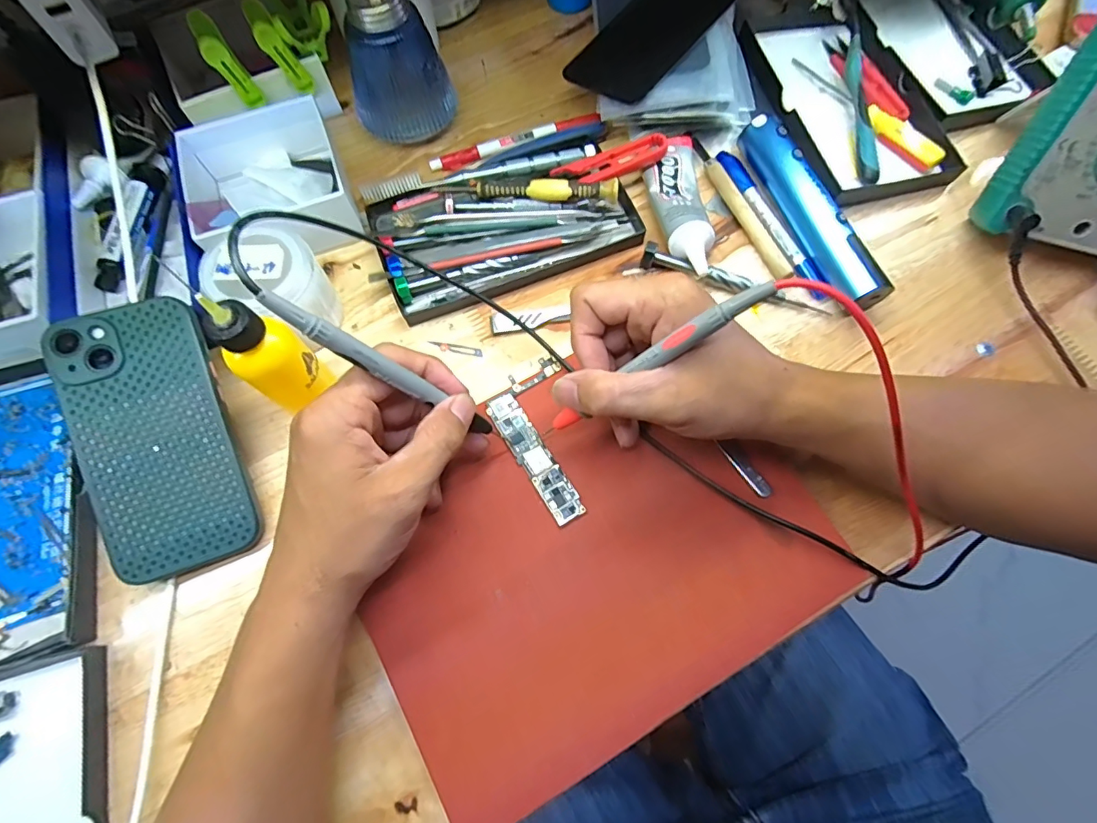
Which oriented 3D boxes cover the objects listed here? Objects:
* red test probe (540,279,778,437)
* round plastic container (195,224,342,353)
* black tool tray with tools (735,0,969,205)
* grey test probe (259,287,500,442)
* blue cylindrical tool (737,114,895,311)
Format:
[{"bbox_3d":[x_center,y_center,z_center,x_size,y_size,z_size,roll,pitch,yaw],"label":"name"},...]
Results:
[{"bbox_3d":[0.043,-0.019,0.248,0.007,0.150,0.007,-5,68,-44],"label":"red test probe"},{"bbox_3d":[-0.166,-0.071,0.307,0.059,0.057,0.057,0,71,0],"label":"round plastic container"},{"bbox_3d":[0.220,-0.239,0.376,0.113,0.017,0.183,-16,74,-6],"label":"black tool tray with tools"},{"bbox_3d":[-0.067,-0.013,0.241,0.010,0.146,0.010,3,68,41],"label":"grey test probe"},{"bbox_3d":[0.175,-0.136,0.338,0.027,0.027,0.153,-22,72,-7],"label":"blue cylindrical tool"}]

